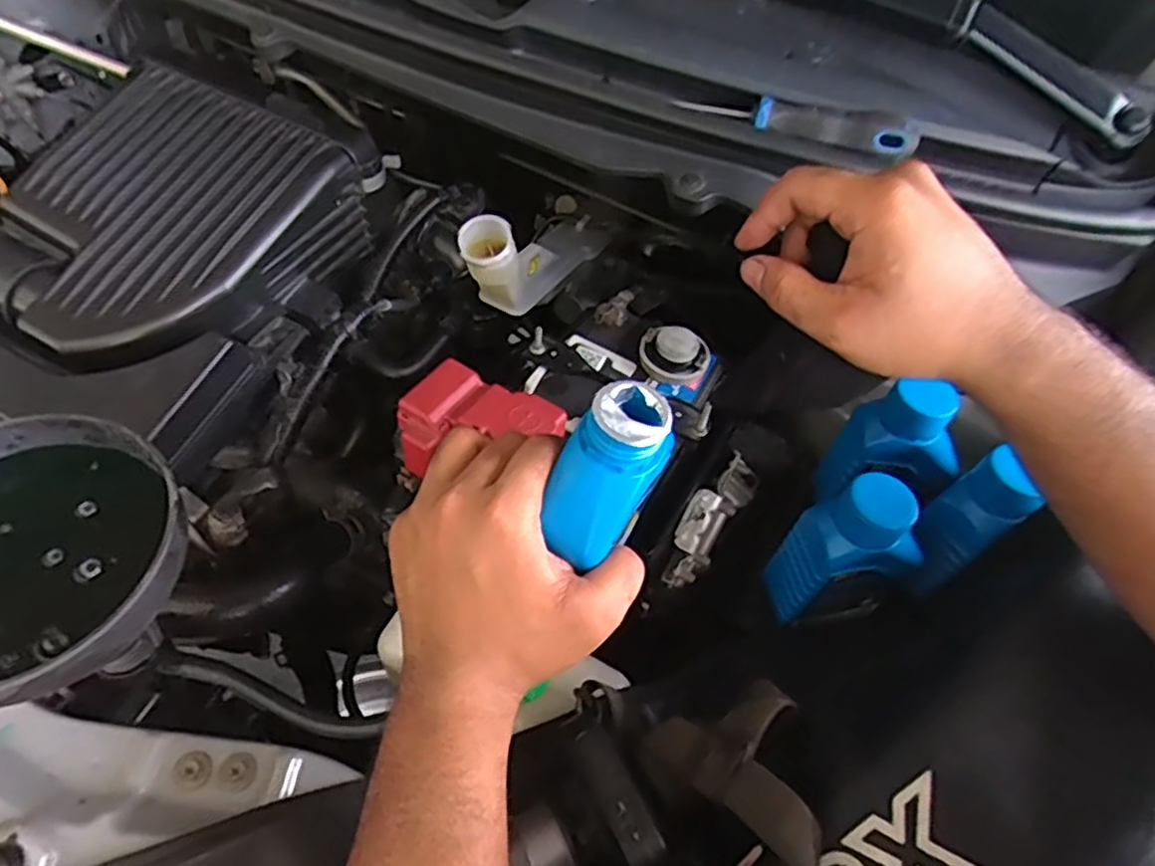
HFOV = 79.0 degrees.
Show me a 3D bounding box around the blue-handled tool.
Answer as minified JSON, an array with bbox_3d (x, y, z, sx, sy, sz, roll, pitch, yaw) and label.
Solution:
[{"bbox_3d":[0.130,-0.188,0.416,0.136,0.020,0.017,15,53,4],"label":"blue-handled tool"}]

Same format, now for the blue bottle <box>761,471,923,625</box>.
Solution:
[{"bbox_3d":[0.166,0.076,0.429,0.073,0.120,0.049,-4,54,-11],"label":"blue bottle"}]

